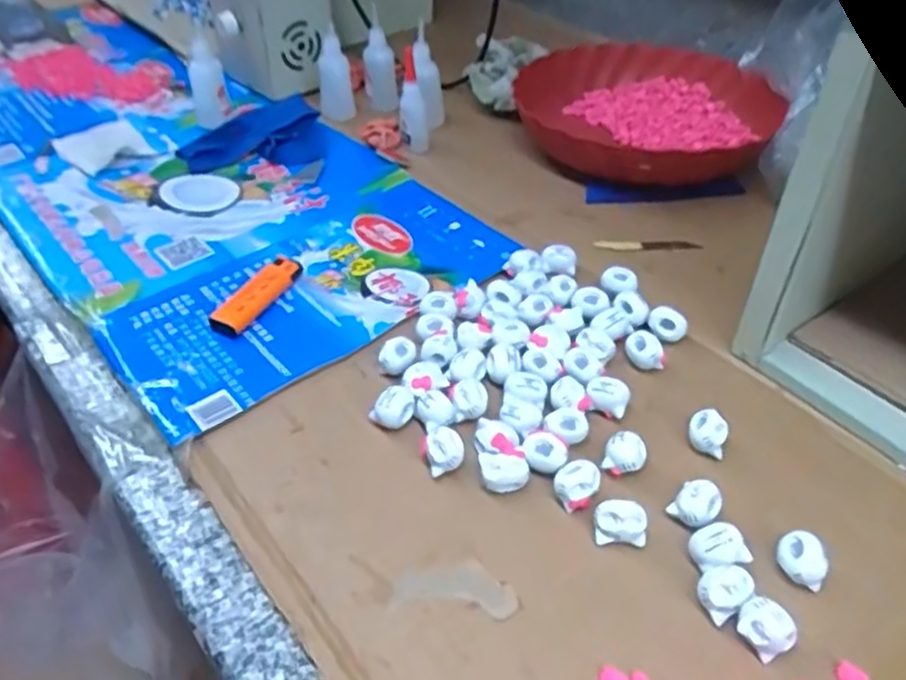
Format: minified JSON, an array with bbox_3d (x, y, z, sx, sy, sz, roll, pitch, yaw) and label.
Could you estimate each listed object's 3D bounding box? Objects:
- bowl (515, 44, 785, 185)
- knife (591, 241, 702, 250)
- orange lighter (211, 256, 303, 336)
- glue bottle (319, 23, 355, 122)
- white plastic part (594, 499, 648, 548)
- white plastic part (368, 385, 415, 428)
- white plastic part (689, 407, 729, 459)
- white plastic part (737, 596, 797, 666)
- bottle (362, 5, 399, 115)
[{"bbox_3d":[0.184,-0.215,0.684,0.237,0.052,0.219,-1,43,1],"label":"bowl"},{"bbox_3d":[0.156,-0.076,0.576,0.082,0.004,0.012,3,43,4],"label":"knife"},{"bbox_3d":[-0.138,-0.033,0.516,0.024,0.015,0.081,21,47,23],"label":"orange lighter"},{"bbox_3d":[-0.123,-0.279,0.745,0.033,0.115,0.034,-15,65,-14],"label":"glue bottle"},{"bbox_3d":[0.086,0.094,0.368,0.026,0.019,0.014,4,43,6],"label":"white plastic part"},{"bbox_3d":[-0.037,0.042,0.433,0.027,0.023,0.018,-7,43,-6],"label":"white plastic part"},{"bbox_3d":[0.148,0.054,0.417,0.021,0.019,0.019,14,45,16],"label":"white plastic part"},{"bbox_3d":[0.142,0.131,0.326,0.024,0.022,0.017,28,50,28],"label":"white plastic part"},{"bbox_3d":[-0.076,-0.286,0.746,0.034,0.110,0.030,-7,43,-6],"label":"bottle"}]

